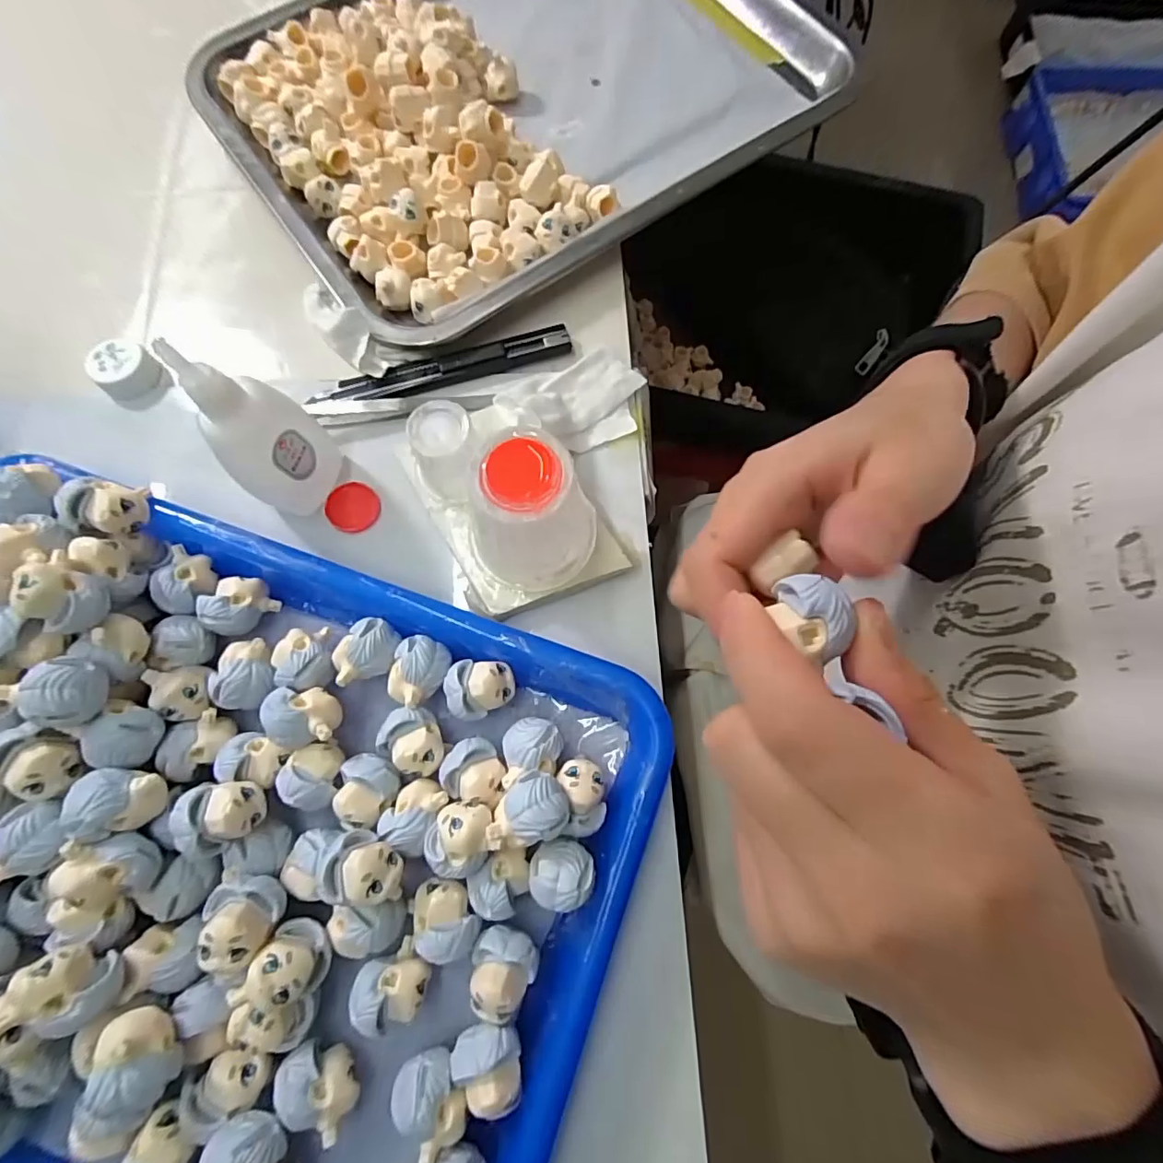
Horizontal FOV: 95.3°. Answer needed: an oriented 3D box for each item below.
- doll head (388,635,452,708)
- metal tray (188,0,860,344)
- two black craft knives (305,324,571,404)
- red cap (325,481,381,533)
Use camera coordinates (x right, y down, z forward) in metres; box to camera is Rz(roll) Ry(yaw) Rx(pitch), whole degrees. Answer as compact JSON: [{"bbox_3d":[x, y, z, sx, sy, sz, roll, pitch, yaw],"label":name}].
[{"bbox_3d":[-0.069,0.039,0.227,0.023,0.026,0.028,23,77,4],"label":"doll head"},{"bbox_3d":[-0.033,-0.308,0.318,0.342,0.034,0.258,-36,79,-9],"label":"metal tray"},{"bbox_3d":[-0.072,-0.113,0.281,0.135,0.008,0.017,-17,77,-6],"label":"two black craft knives"},{"bbox_3d":[-0.114,-0.037,0.263,0.025,0.004,0.025,0,76,-1],"label":"red cap"}]

